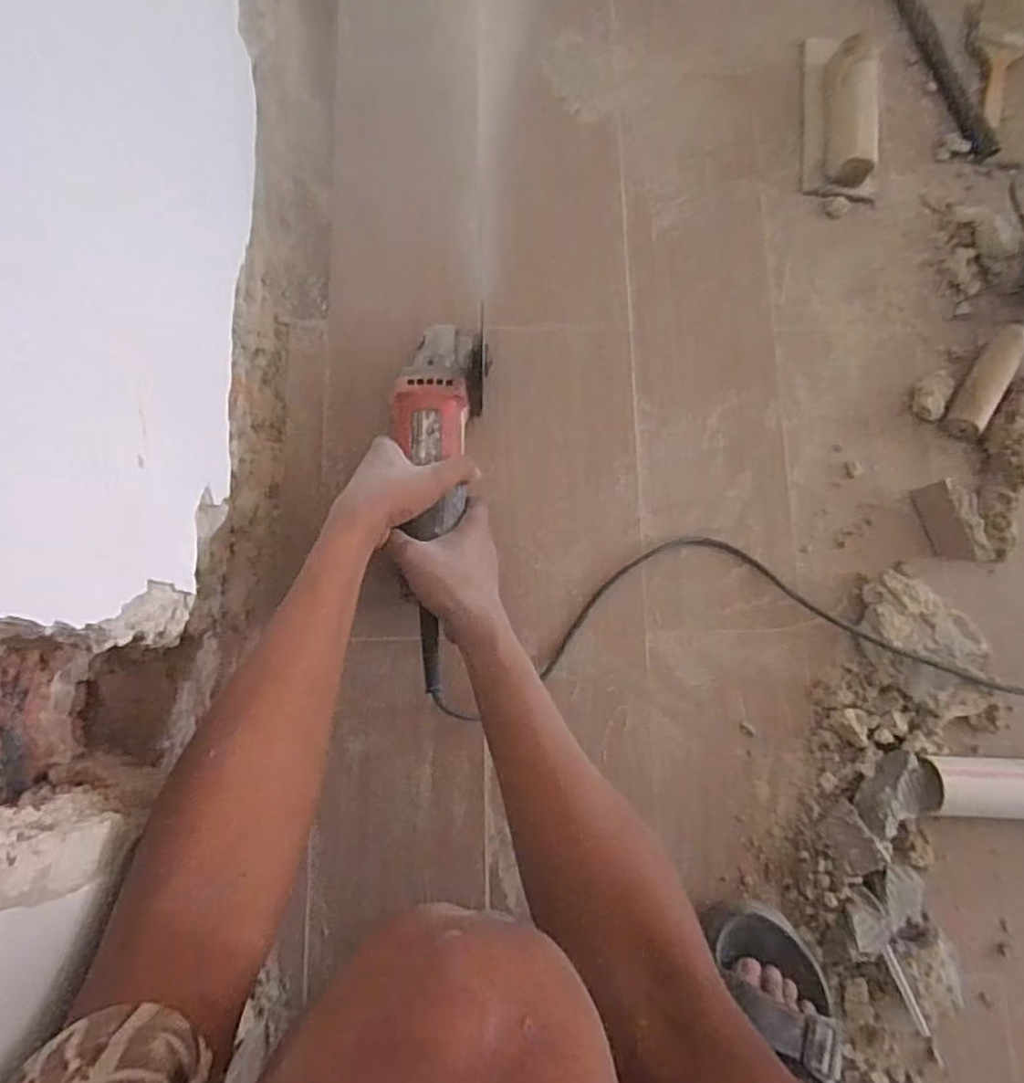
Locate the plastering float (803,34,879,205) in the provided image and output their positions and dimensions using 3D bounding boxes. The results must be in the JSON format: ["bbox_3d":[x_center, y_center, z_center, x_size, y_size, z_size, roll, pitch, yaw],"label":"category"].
[{"bbox_3d":[0.348,-0.456,0.672,0.066,0.044,0.195,4,80,-2],"label":"plastering float"}]

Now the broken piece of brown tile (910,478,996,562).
[{"bbox_3d":[0.415,-0.018,0.600,0.045,0.025,0.081,-16,82,-5],"label":"broken piece of brown tile"}]

